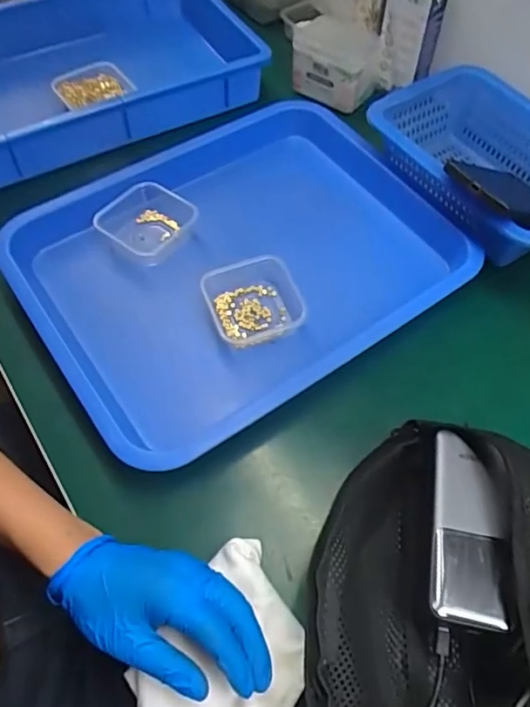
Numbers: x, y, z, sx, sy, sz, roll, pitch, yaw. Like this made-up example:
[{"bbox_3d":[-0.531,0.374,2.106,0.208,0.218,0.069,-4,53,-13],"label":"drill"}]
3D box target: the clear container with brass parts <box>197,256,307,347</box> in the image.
[{"bbox_3d":[-0.009,-0.042,0.500,0.083,0.036,0.079,-17,61,-11],"label":"clear container with brass parts"}]

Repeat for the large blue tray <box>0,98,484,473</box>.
[{"bbox_3d":[-0.021,-0.083,0.545,0.383,0.079,0.299,-31,65,-18],"label":"large blue tray"}]

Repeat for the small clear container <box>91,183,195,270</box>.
[{"bbox_3d":[-0.117,-0.130,0.549,0.082,0.030,0.077,35,64,18],"label":"small clear container"}]

